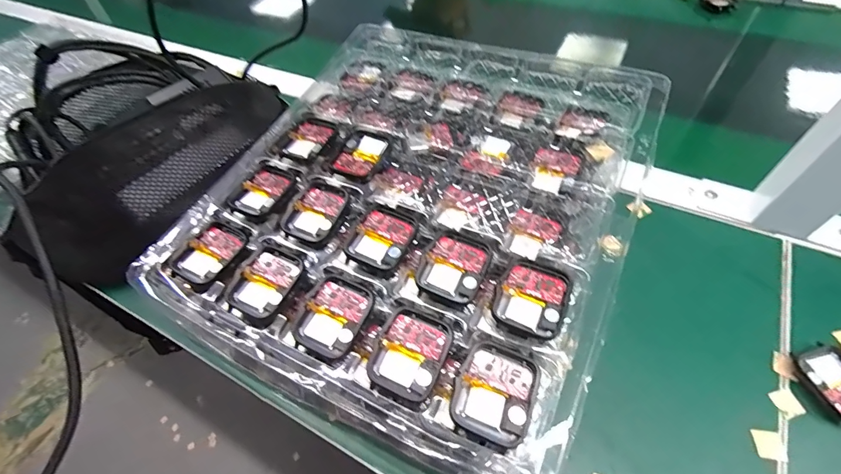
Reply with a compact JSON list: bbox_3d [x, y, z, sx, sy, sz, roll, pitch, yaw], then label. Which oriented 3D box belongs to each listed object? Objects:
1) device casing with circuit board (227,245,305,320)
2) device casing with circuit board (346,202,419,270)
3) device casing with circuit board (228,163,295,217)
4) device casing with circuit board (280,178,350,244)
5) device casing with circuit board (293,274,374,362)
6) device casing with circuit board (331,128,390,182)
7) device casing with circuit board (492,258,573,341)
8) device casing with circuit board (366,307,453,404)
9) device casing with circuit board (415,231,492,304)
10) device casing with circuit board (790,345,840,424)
[{"bbox_3d":[-0.093,0.028,0.239,0.036,0.013,0.043,19,58,18],"label":"device casing with circuit board"},{"bbox_3d":[-0.024,-0.001,0.246,0.036,0.007,0.043,21,59,19],"label":"device casing with circuit board"},{"bbox_3d":[-0.114,-0.033,0.280,0.036,0.005,0.042,26,61,22],"label":"device casing with circuit board"},{"bbox_3d":[-0.070,-0.019,0.264,0.036,0.010,0.045,20,59,19],"label":"device casing with circuit board"},{"bbox_3d":[-0.049,0.046,0.222,0.035,0.012,0.043,24,60,21],"label":"device casing with circuit board"},{"bbox_3d":[-0.044,-0.060,0.286,0.036,0.006,0.045,21,59,19],"label":"device casing with circuit board"},{"bbox_3d":[0.063,0.034,0.217,0.037,0.006,0.043,21,59,19],"label":"device casing with circuit board"},{"bbox_3d":[-0.005,0.061,0.206,0.036,0.009,0.042,20,59,19],"label":"device casing with circuit board"},{"bbox_3d":[0.021,0.017,0.232,0.037,0.007,0.041,20,59,19],"label":"device casing with circuit board"},{"bbox_3d":[0.271,0.095,0.250,0.036,0.009,0.044,-17,55,-7],"label":"device casing with circuit board"}]

